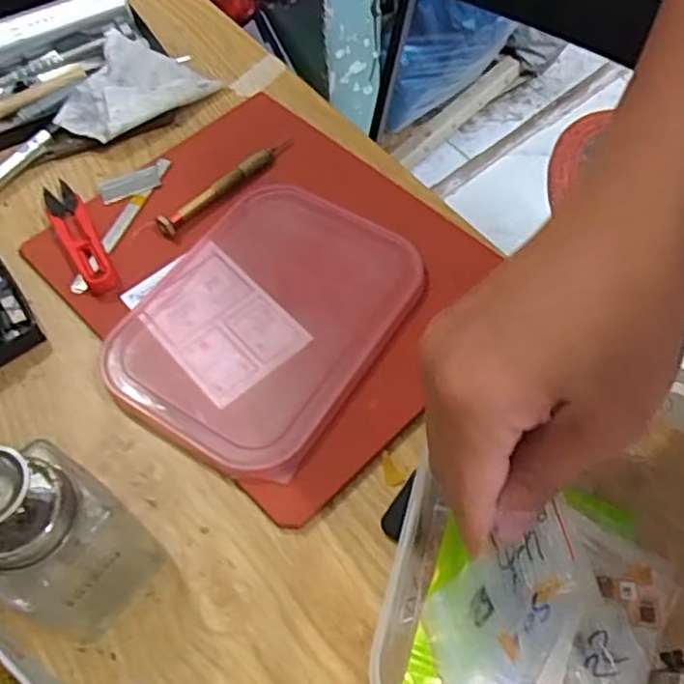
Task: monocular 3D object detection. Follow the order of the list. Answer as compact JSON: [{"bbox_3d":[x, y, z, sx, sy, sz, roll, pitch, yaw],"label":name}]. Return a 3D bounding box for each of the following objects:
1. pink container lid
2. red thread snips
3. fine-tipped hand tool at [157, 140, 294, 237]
[{"bbox_3d":[-0.040,-0.016,0.385,0.129,0.013,0.174,28,64,16],"label":"pink container lid"},{"bbox_3d":[-0.161,-0.067,0.414,0.021,0.013,0.102,-27,63,-14],"label":"red thread snips"},{"bbox_3d":[-0.072,-0.101,0.432,0.010,0.011,0.106,40,67,21],"label":"fine-tipped hand tool"}]

